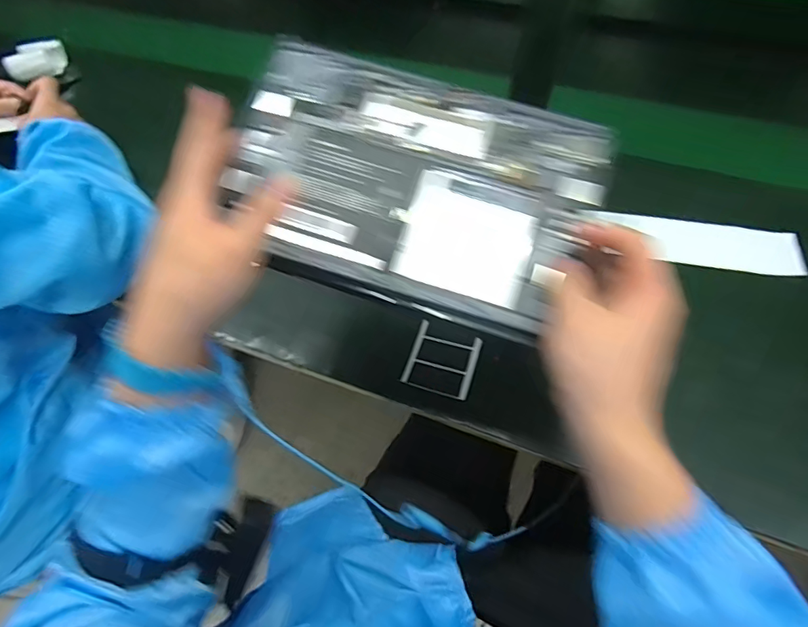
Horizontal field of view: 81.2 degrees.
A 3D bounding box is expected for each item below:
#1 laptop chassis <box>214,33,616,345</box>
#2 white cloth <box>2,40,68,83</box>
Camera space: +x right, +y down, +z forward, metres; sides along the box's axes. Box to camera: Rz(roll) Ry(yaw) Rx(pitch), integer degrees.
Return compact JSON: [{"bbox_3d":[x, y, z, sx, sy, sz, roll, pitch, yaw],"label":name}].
[{"bbox_3d":[0.006,-0.094,0.341,0.257,0.010,0.173,17,78,3],"label":"laptop chassis"},{"bbox_3d":[-0.564,-0.390,0.728,0.027,0.043,0.089,30,63,22],"label":"white cloth"}]

